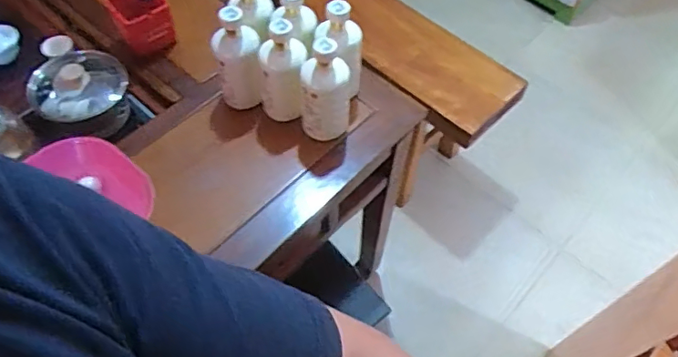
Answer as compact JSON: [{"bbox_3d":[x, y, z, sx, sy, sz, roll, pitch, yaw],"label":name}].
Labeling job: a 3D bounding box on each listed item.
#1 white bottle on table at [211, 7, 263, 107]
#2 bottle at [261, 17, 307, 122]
[{"bbox_3d":[-0.174,-0.200,0.933,0.076,0.177,0.079,-7,58,-7],"label":"white bottle on table"},{"bbox_3d":[-0.094,-0.169,0.912,0.077,0.184,0.068,-3,57,-5],"label":"bottle"}]

